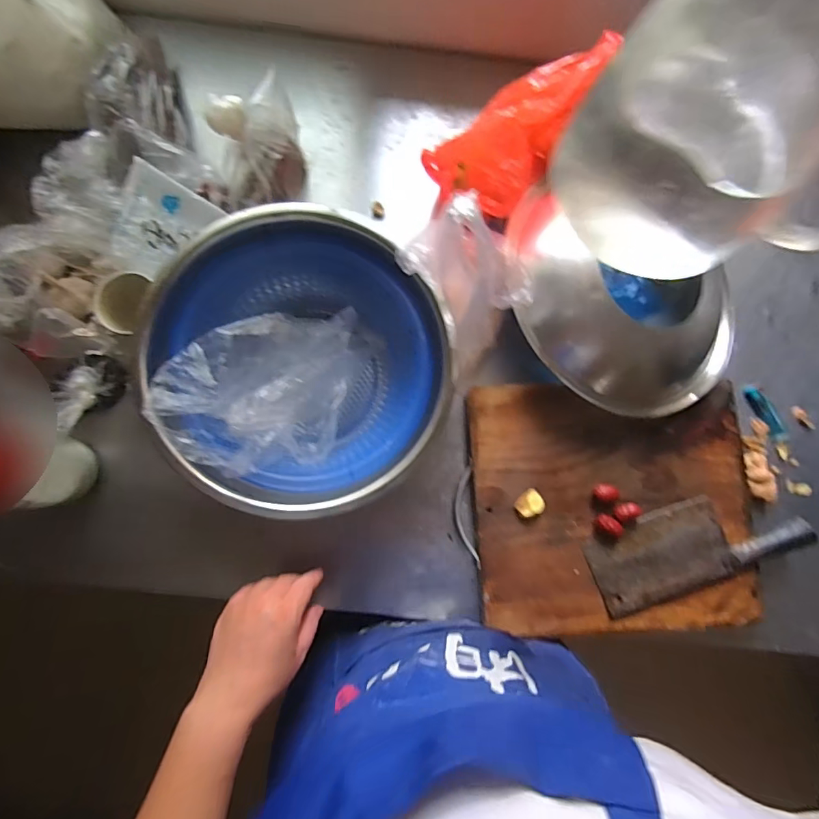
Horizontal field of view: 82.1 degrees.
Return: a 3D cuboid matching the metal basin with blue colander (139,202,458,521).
[{"bbox_3d":[-0.124,-0.043,0.544,0.308,0.153,0.299,1,81,-3],"label":"metal basin with blue colander"}]

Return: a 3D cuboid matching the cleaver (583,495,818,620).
[{"bbox_3d":[0.359,0.169,0.583,0.265,0.033,0.102,-15,82,-6],"label":"cleaver"}]

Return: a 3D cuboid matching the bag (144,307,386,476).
[{"bbox_3d":[-0.143,-0.020,0.537,0.236,0.150,0.169,-17,83,-6],"label":"bag"}]

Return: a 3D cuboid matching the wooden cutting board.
[{"bbox_3d":[0.259,0.121,0.607,0.346,0.034,0.304,-2,81,-4],"label":"wooden cutting board"}]

